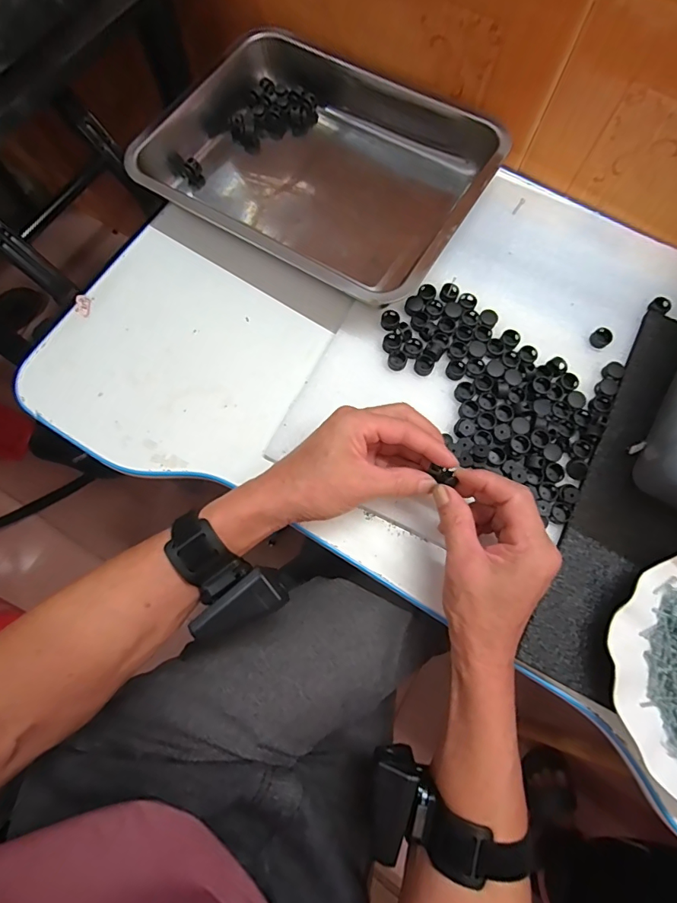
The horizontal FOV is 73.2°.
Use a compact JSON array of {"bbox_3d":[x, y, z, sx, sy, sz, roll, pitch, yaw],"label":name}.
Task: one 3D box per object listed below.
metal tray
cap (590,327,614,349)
[{"bbox_3d":[-0.016,-0.283,0.454,0.307,0.052,0.239,32,77,11],"label":"metal tray"},{"bbox_3d":[0.243,-0.105,0.420,0.017,0.011,0.017,-1,73,2],"label":"cap"}]

